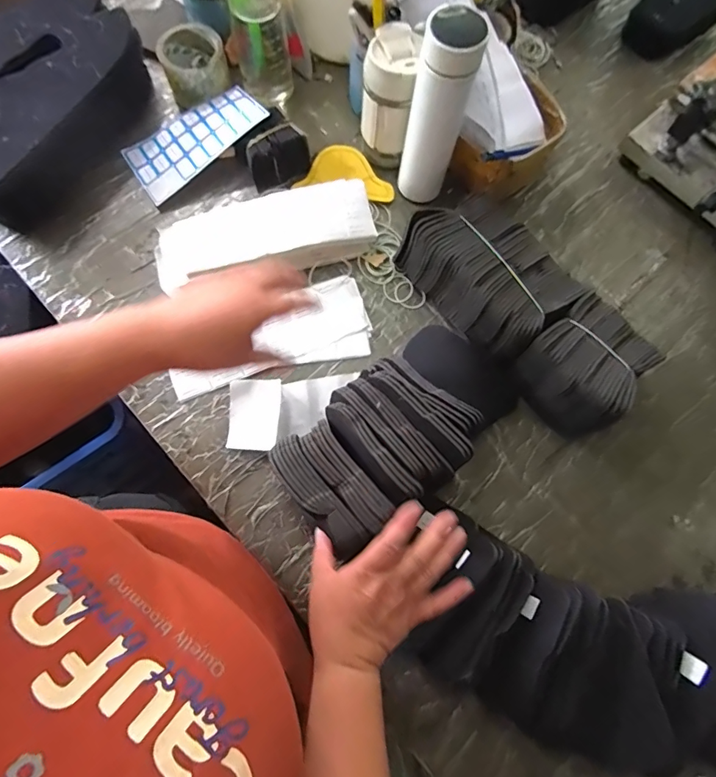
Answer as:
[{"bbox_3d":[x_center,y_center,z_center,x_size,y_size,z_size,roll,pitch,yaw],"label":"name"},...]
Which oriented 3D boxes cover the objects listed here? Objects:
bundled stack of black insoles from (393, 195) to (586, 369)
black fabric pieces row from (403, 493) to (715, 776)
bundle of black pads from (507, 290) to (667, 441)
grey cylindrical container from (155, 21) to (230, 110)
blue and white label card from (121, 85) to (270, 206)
[{"bbox_3d":[0.166,-0.143,0.576,0.134,0.096,0.195,-37,79,-11],"label":"bundled stack of black insoles"},{"bbox_3d":[0.251,0.268,0.447,0.387,0.058,0.182,12,74,-1],"label":"black fabric pieces row"},{"bbox_3d":[0.275,-0.029,0.546,0.140,0.097,0.126,-43,80,-12],"label":"bundle of black pads"},{"bbox_3d":[-0.243,-0.482,0.666,0.090,0.066,0.082,1,74,-2],"label":"grey cylindrical container"},{"bbox_3d":[-0.234,-0.361,0.649,0.199,0.018,0.117,-33,68,4],"label":"blue and white label card"}]

